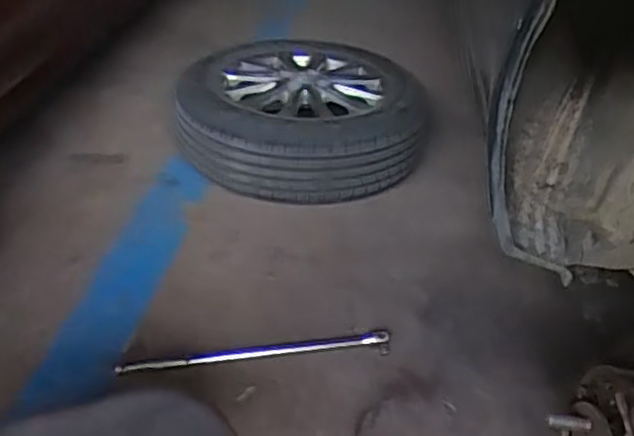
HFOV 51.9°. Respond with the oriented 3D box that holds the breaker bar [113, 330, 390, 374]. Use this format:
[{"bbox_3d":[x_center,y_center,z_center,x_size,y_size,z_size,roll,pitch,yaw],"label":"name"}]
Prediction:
[{"bbox_3d":[-0.097,0.213,1.043,0.428,0.029,0.041,-3,34,-9],"label":"breaker bar"}]

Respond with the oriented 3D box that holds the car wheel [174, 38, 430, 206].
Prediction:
[{"bbox_3d":[-0.040,-0.251,1.566,0.541,0.203,0.557,2,34,-1],"label":"car wheel"}]

